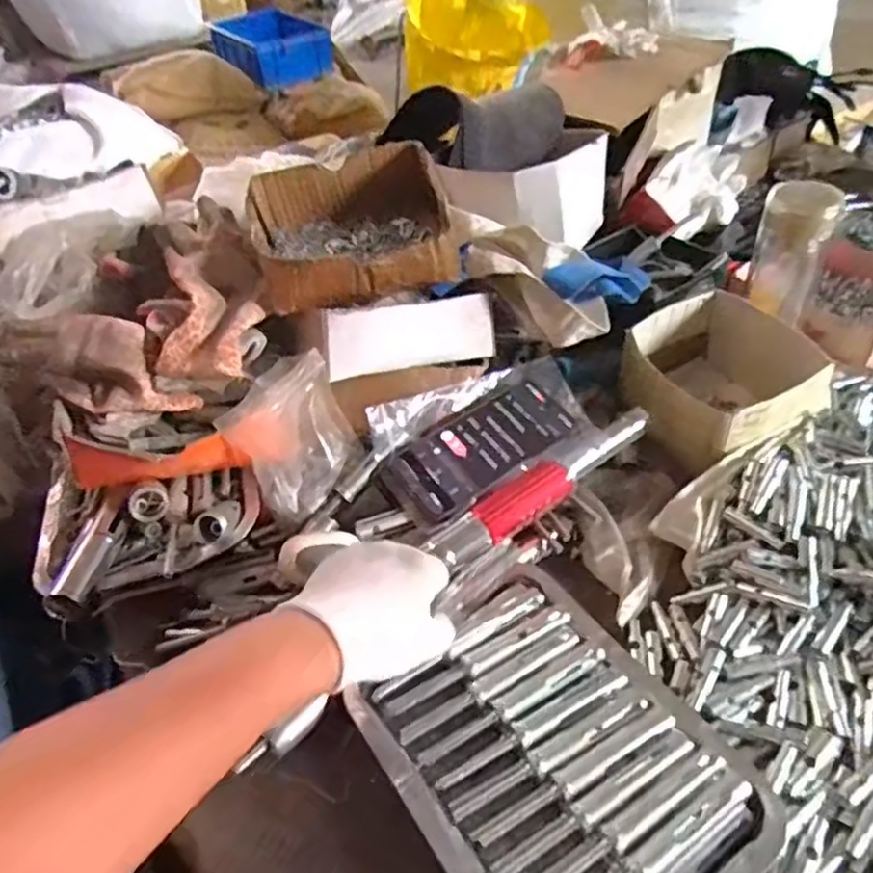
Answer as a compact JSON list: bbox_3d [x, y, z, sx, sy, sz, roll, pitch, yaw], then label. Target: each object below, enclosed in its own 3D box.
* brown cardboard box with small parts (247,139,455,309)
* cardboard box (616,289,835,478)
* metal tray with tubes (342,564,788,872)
[{"bbox_3d":[-0.079,-0.195,0.620,0.167,0.067,0.167,-13,43,-6],"label":"brown cardboard box with small parts"},{"bbox_3d":[0.266,-0.054,0.647,0.148,0.081,0.167,-21,44,-15],"label":"cardboard box"},{"bbox_3d":[0.075,0.206,0.436,0.183,0.024,0.240,-30,47,-22],"label":"metal tray with tubes"}]

